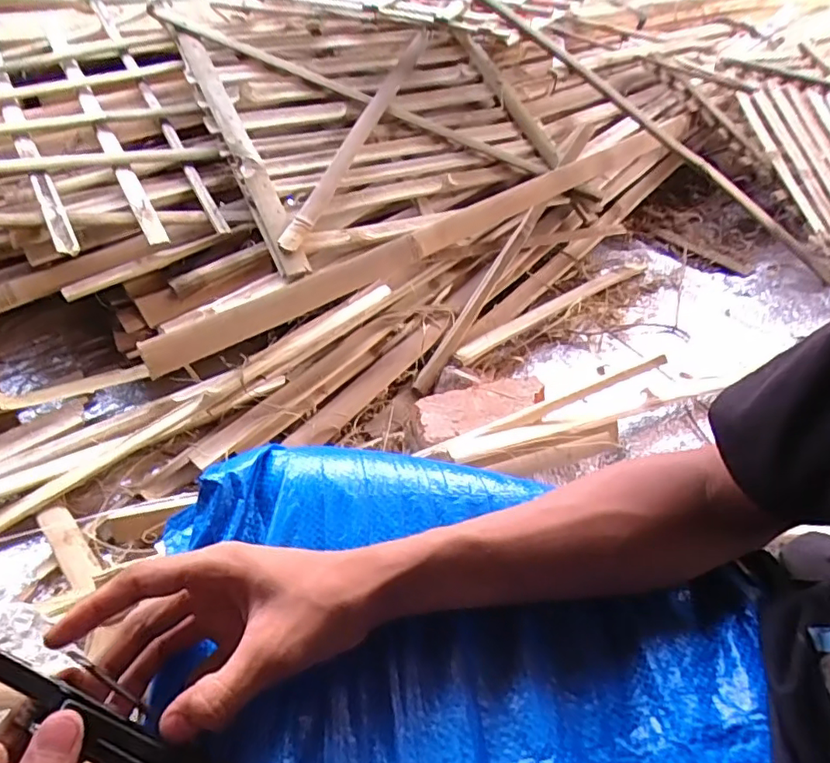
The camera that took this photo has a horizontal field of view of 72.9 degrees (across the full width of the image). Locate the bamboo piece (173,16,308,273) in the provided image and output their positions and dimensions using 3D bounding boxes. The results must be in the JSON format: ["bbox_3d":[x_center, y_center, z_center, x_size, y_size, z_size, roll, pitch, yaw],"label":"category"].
[{"bbox_3d":[-0.235,-0.314,0.735,0.036,0.028,0.454,-19,68,-22],"label":"bamboo piece"}]

